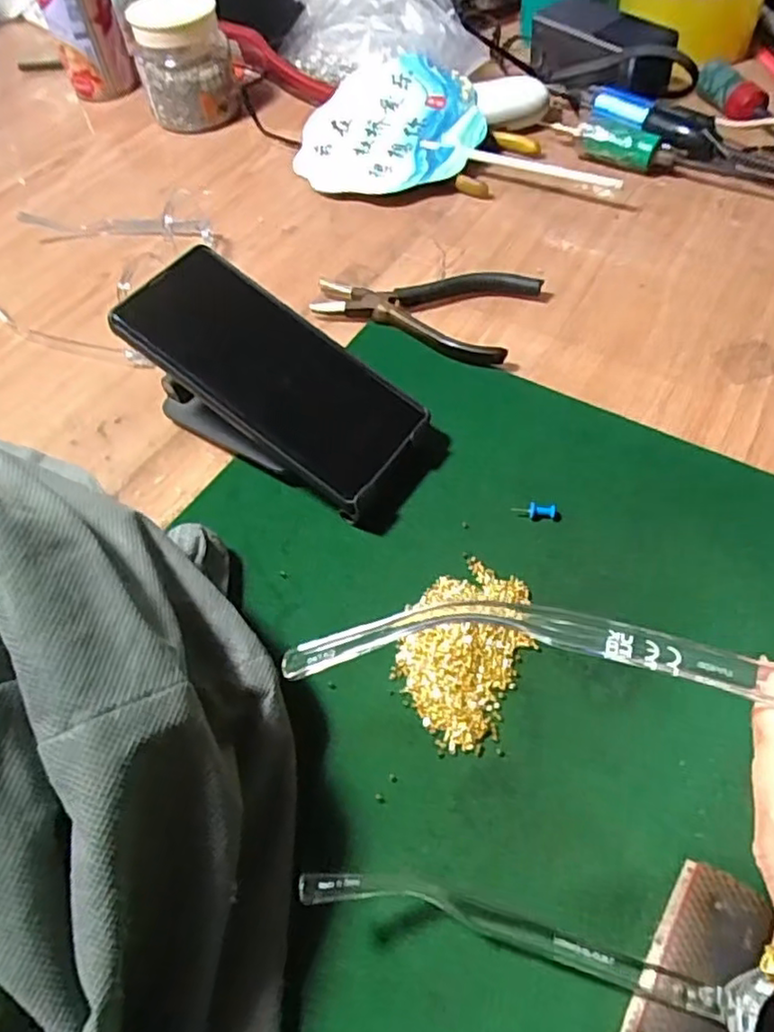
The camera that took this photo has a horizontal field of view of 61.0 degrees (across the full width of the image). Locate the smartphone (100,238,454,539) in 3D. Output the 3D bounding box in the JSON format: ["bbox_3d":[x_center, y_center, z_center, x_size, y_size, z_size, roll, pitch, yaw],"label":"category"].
[{"bbox_3d":[-0.059,-0.062,0.374,0.177,0.062,0.076,37,64,4],"label":"smartphone"}]

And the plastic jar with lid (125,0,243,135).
[{"bbox_3d":[-0.183,-0.411,0.599,0.083,0.092,0.066,-14,56,-5],"label":"plastic jar with lid"}]

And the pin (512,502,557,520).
[{"bbox_3d":[0.076,-0.003,0.338,0.022,0.006,0.006,6,57,9],"label":"pin"}]

